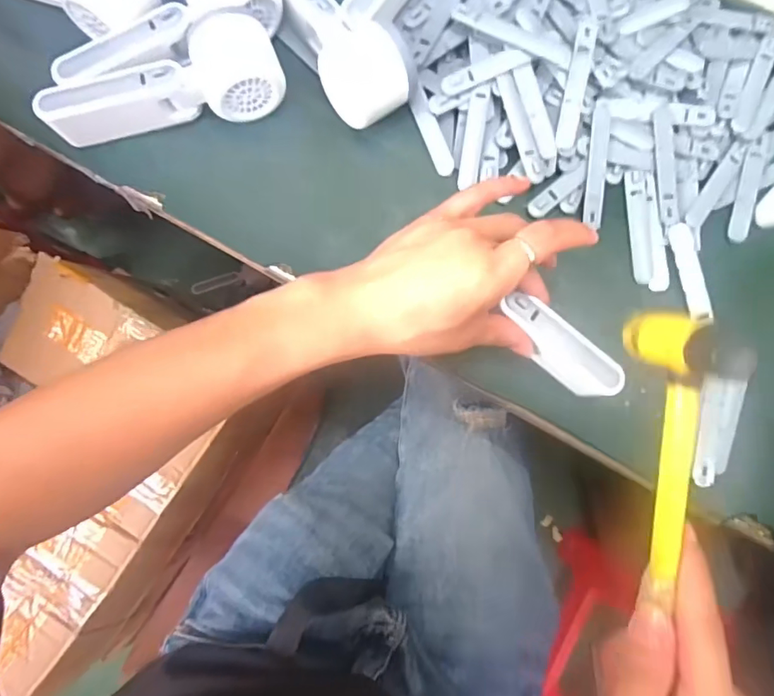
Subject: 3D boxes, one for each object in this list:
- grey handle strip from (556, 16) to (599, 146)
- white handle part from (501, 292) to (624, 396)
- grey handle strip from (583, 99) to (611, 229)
[{"bbox_3d":[0.147,-0.205,0.391,0.015,0.007,0.096,9,97,-2],"label":"grey handle strip"},{"bbox_3d":[0.118,-0.002,0.350,0.095,0.024,0.029,43,81,-6],"label":"white handle part"},{"bbox_3d":[0.165,-0.144,0.396,0.016,0.004,0.094,3,94,-3],"label":"grey handle strip"}]

